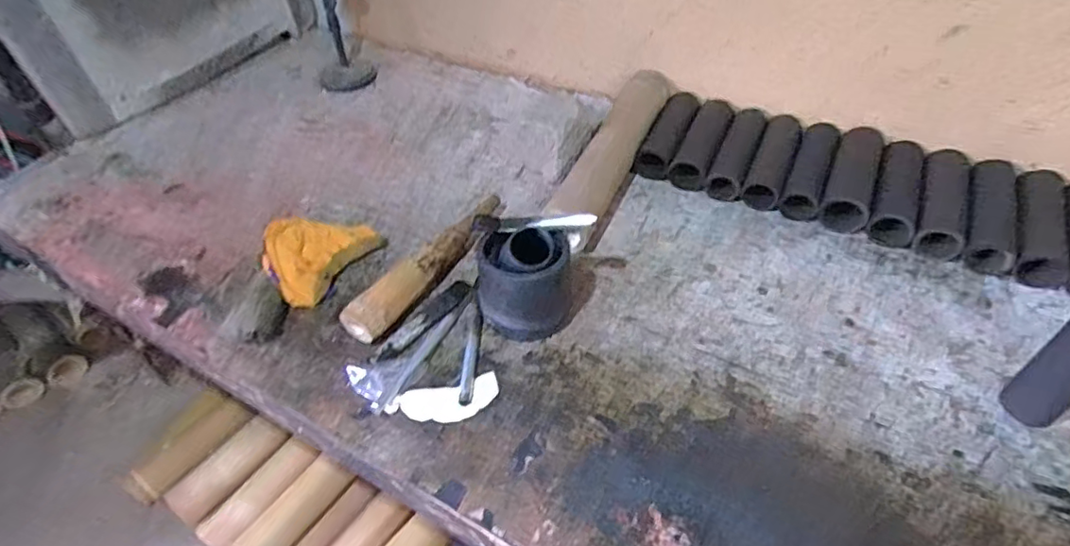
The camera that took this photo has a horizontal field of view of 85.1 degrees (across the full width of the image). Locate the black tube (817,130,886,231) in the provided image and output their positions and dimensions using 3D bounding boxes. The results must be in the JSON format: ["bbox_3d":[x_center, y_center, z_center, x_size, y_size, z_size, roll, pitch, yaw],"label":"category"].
[{"bbox_3d":[0.449,-0.132,0.828,0.061,0.053,0.183,18,47,20],"label":"black tube"}]

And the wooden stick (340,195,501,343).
[{"bbox_3d":[-0.131,-0.018,0.748,0.054,0.058,0.279,23,49,24],"label":"wooden stick"}]

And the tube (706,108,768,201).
[{"bbox_3d":[0.307,-0.179,0.882,0.050,0.056,0.184,19,47,20],"label":"tube"}]

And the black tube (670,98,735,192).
[{"bbox_3d":[0.261,-0.198,0.904,0.057,0.051,0.182,18,47,20],"label":"black tube"}]

